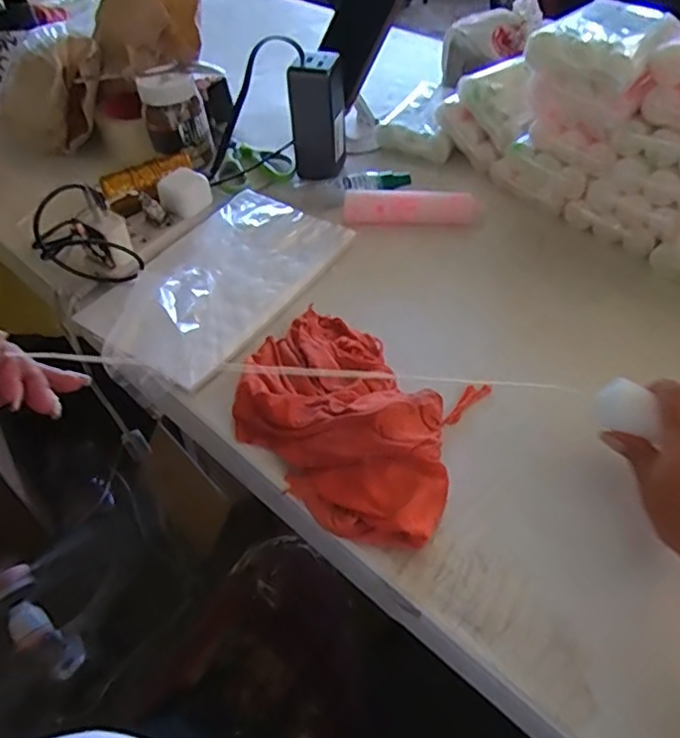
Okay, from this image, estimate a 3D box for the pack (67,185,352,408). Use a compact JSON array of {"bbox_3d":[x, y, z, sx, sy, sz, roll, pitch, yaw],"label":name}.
[{"bbox_3d":[-0.122,-0.093,0.578,0.149,0.023,0.278,25,53,23],"label":"pack"}]

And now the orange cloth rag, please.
[{"bbox_3d":[0.007,0.026,0.464,0.199,0.037,0.178,24,53,22],"label":"orange cloth rag"}]

